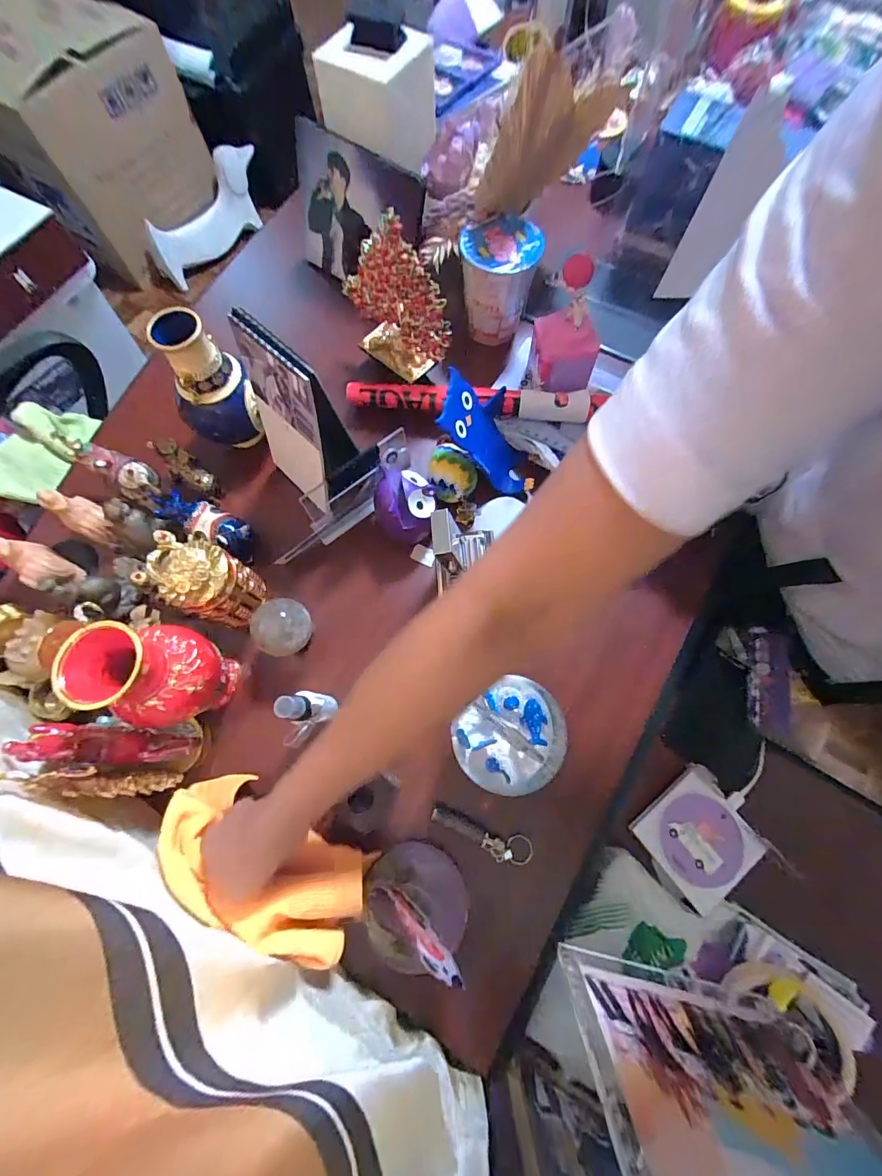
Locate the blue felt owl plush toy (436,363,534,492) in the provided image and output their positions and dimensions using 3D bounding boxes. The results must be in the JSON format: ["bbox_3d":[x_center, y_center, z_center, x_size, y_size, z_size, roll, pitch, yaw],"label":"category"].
[{"bbox_3d":[0.057,-0.171,0.467,0.032,0.155,0.080,3,69,41],"label":"blue felt owl plush toy"}]

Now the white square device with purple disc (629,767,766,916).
[{"bbox_3d":[0.269,0.261,0.442,0.098,0.010,0.101,-37,77,-10],"label":"white square device with purple disc"}]

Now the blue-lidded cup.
[{"bbox_3d":[0.072,-0.398,0.541,0.092,0.107,0.105,1,74,0],"label":"blue-lidded cup"}]

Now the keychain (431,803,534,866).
[{"bbox_3d":[0.038,0.236,0.400,0.100,0.022,0.025,20,75,6],"label":"keychain"}]

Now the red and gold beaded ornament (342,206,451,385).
[{"bbox_3d":[-0.056,-0.325,0.480,0.049,0.142,0.148,-43,78,-11],"label":"red and gold beaded ornament"}]

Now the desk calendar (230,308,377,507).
[{"bbox_3d":[-0.137,-0.163,0.427,0.078,0.183,0.122,-38,77,-10],"label":"desk calendar"}]

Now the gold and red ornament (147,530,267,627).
[{"bbox_3d":[-0.224,-0.007,0.410,0.060,0.106,0.062,28,76,8],"label":"gold and red ornament"}]

